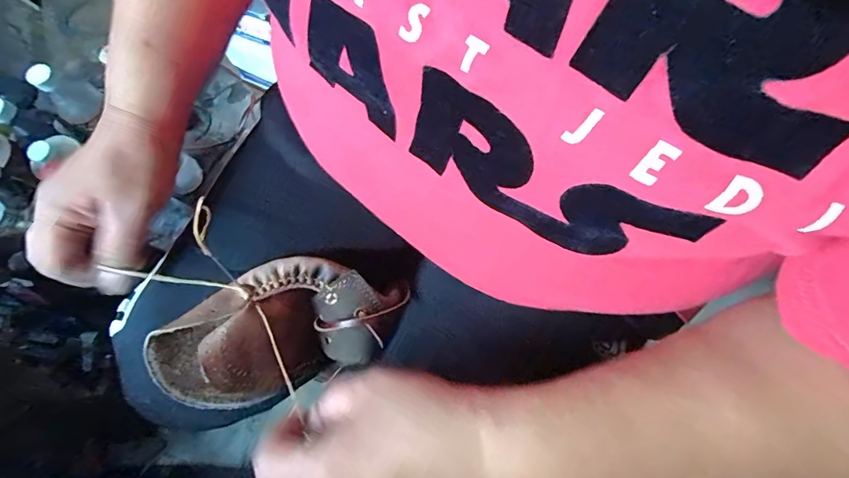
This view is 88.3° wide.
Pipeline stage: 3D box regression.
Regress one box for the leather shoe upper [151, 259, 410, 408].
[{"bbox_3d":[-0.095,0.059,0.290,0.158,0.058,0.078,-21,78,-4],"label":"leather shoe upper"}]

